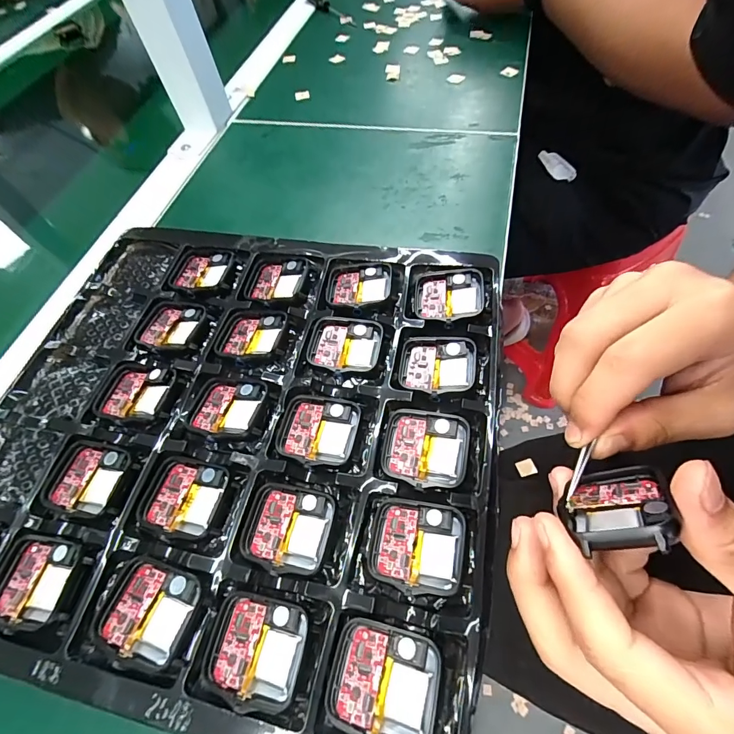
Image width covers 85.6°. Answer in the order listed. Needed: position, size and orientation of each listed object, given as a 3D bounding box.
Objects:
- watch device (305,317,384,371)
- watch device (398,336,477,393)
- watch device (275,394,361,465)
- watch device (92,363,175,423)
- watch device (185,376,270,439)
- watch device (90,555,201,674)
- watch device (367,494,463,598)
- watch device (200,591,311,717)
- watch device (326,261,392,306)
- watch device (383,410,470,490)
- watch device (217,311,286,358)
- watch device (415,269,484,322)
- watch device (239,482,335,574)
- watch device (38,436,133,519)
[{"bbox_3d":[-0.014,-0.013,0.236,0.042,0.008,0.035,8,61,11],"label":"watch device"},{"bbox_3d":[0.040,-0.002,0.226,0.042,0.009,0.037,6,60,11],"label":"watch device"},{"bbox_3d":[-0.027,0.035,0.215,0.042,0.011,0.037,7,60,11],"label":"watch device"},{"bbox_3d":[-0.137,0.015,0.234,0.043,0.007,0.037,6,60,10],"label":"watch device"},{"bbox_3d":[-0.079,0.022,0.222,0.040,0.006,0.037,7,61,11],"label":"watch device"},{"bbox_3d":[-0.096,0.107,0.176,0.041,0.006,0.036,12,61,14],"label":"watch device"},{"bbox_3d":[0.022,0.080,0.179,0.041,0.006,0.037,8,61,12],"label":"watch device"},{"bbox_3d":[-0.048,0.118,0.167,0.041,0.008,0.037,8,61,11],"label":"watch device"},{"bbox_3d":[-0.006,-0.053,0.259,0.042,0.007,0.036,1,59,7],"label":"watch device"},{"bbox_3d":[0.029,0.040,0.199,0.042,0.008,0.036,6,60,10],"label":"watch device"},{"bbox_3d":[-0.073,-0.019,0.246,0.040,0.008,0.037,5,60,10],"label":"watch device"},{"bbox_3d":[0.052,-0.046,0.248,0.043,0.010,0.035,1,59,8],"label":"watch device"},{"bbox_3d":[-0.038,0.077,0.190,0.041,0.009,0.036,5,60,10],"label":"watch device"},{"bbox_3d":[-0.148,0.058,0.210,0.043,0.006,0.036,8,61,12],"label":"watch device"}]

